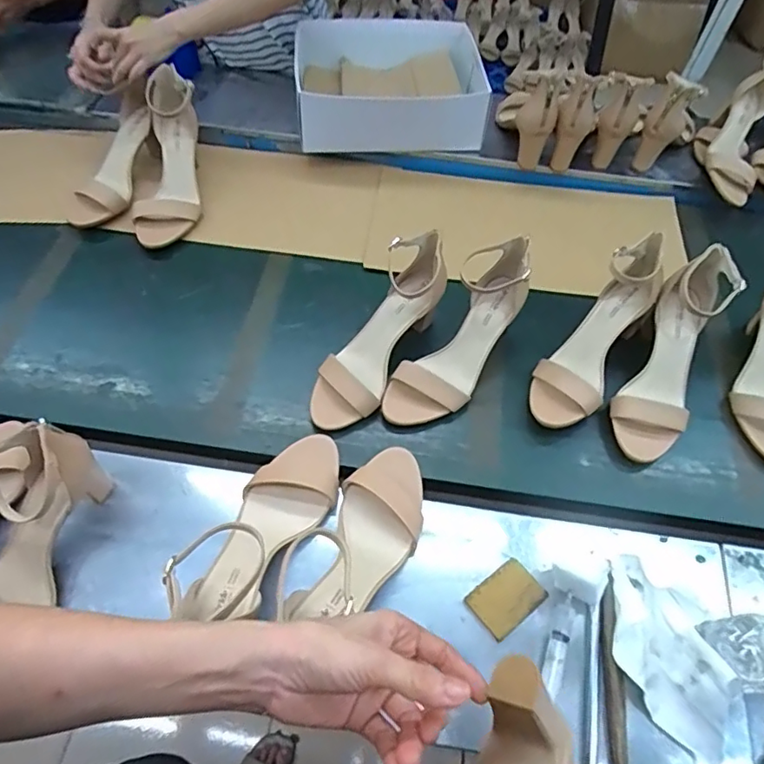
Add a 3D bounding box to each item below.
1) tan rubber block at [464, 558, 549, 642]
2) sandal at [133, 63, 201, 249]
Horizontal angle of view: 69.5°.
[{"bbox_3d":[0.128,0.220,0.563,0.071,0.011,0.051,-32,64,-21],"label":"tan rubber block"},{"bbox_3d":[-0.343,-0.349,0.872,0.098,0.150,0.241,1,57,-2],"label":"sandal"}]

